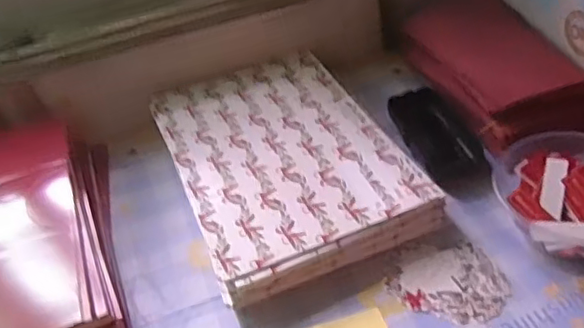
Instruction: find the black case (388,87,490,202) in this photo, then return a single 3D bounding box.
[{"bbox_3d":[0.136,-0.020,0.540,0.056,0.026,0.130,-16,42,-7],"label":"black case"}]

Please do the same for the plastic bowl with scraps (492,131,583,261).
[{"bbox_3d":[0.219,0.026,0.461,0.116,0.047,0.102,1,43,13],"label":"plastic bowl with scraps"}]

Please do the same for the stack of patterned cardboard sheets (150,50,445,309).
[{"bbox_3d":[-0.010,-0.004,0.542,0.180,0.039,0.265,-20,43,-11],"label":"stack of patterned cardboard sheets"}]

